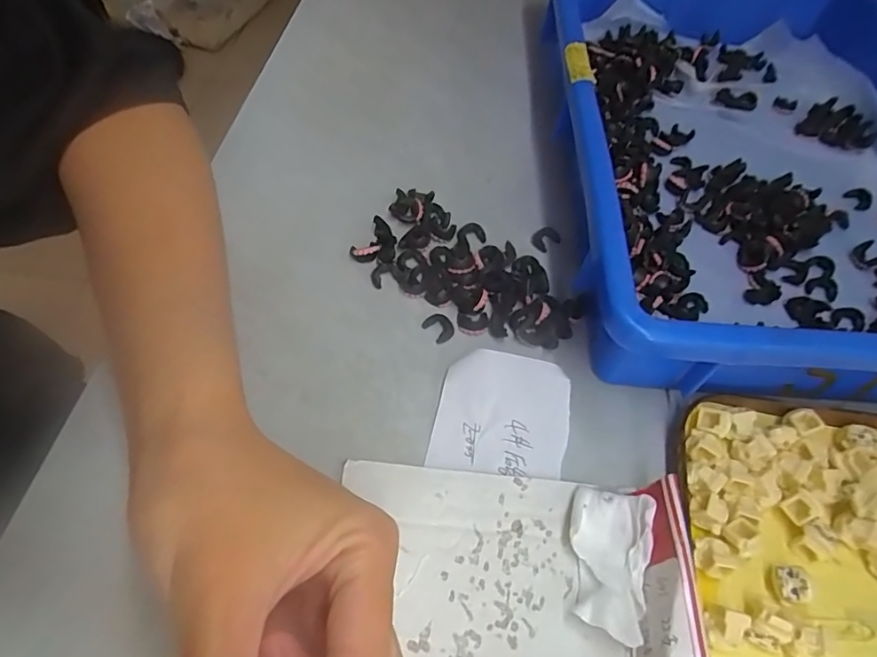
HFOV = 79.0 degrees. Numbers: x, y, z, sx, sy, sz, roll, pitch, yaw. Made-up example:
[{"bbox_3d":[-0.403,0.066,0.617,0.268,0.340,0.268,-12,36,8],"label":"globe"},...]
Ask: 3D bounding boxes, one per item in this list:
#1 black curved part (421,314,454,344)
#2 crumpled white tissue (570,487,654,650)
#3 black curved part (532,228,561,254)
[{"bbox_3d":[0.001,-0.001,0.272,0.013,0.006,0.015,-34,64,-22],"label":"black curved part"},{"bbox_3d":[0.066,0.091,0.210,0.030,0.014,0.054,15,57,7],"label":"crumpled white tissue"},{"bbox_3d":[0.062,-0.054,0.311,0.015,0.004,0.014,-33,63,-22],"label":"black curved part"}]

